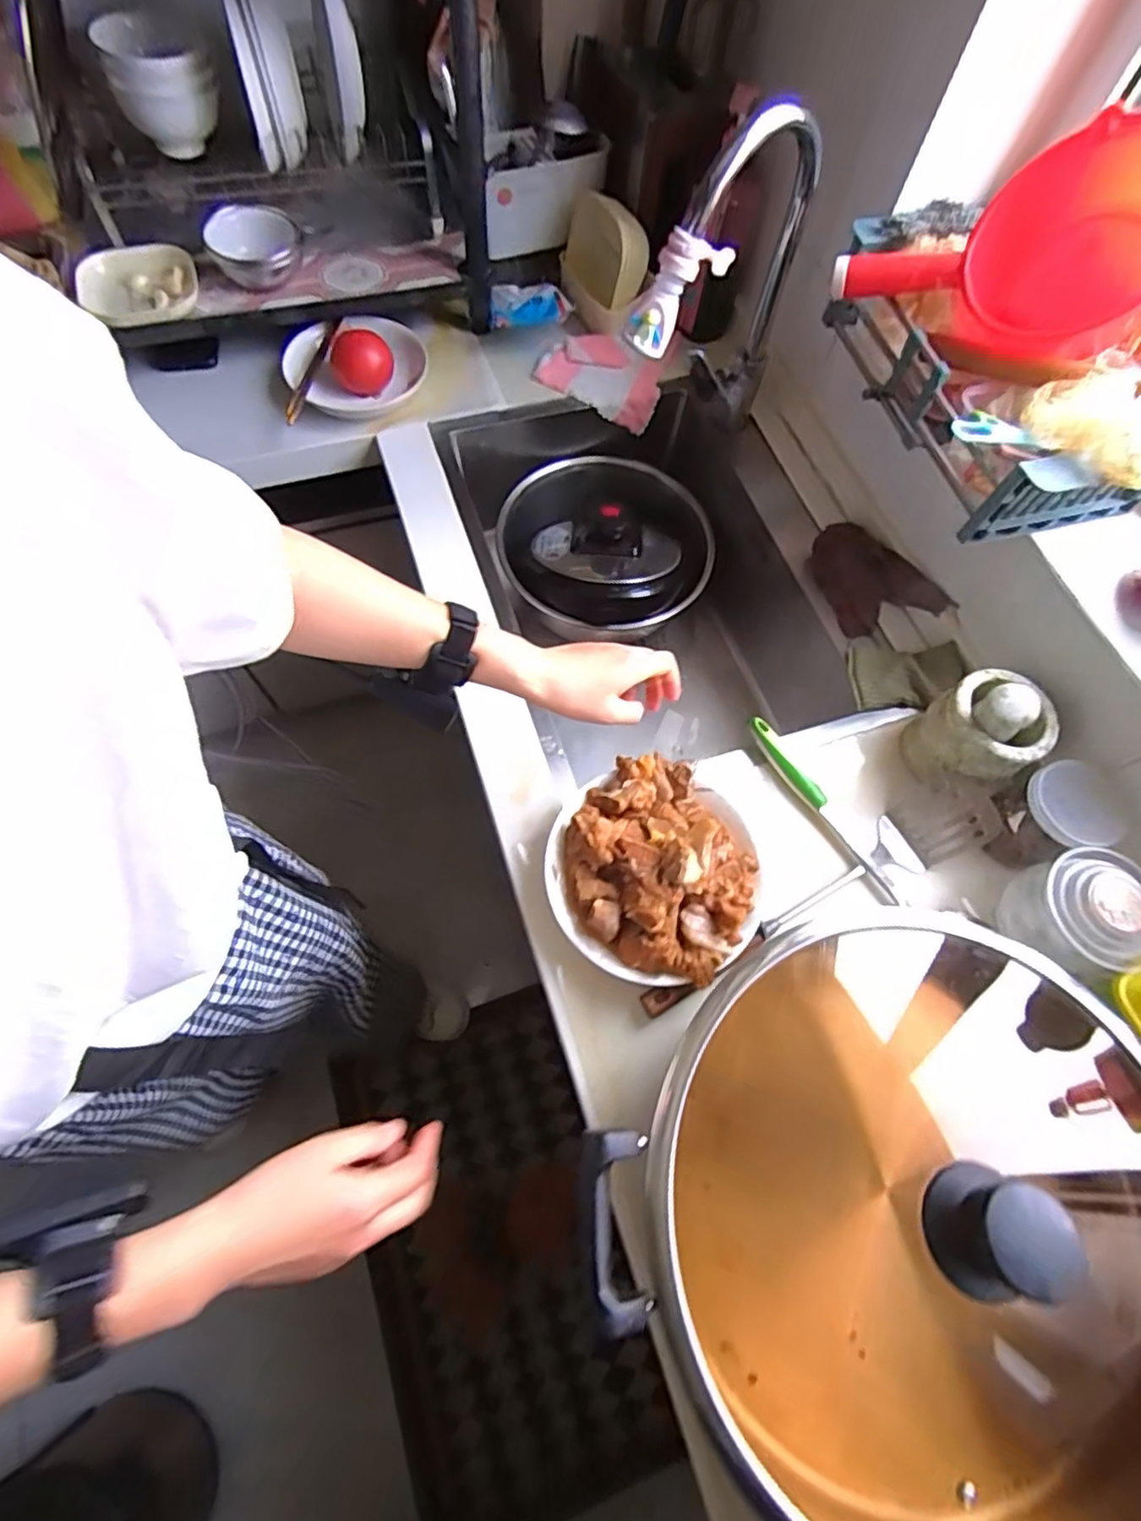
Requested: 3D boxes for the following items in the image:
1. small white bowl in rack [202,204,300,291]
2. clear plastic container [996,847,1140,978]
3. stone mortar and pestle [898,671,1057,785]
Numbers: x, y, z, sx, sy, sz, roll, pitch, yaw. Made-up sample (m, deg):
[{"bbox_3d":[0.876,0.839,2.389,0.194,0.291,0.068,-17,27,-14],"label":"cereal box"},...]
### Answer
[{"bbox_3d":[-0.401,-0.661,0.805,0.096,0.051,0.112,4,67,-1],"label":"small white bowl in rack"},{"bbox_3d":[0.467,0.142,0.585,0.083,0.106,0.100,-10,68,-7],"label":"clear plastic container"},{"bbox_3d":[0.422,-0.032,0.641,0.085,0.156,0.096,-20,69,-11],"label":"stone mortar and pestle"}]

